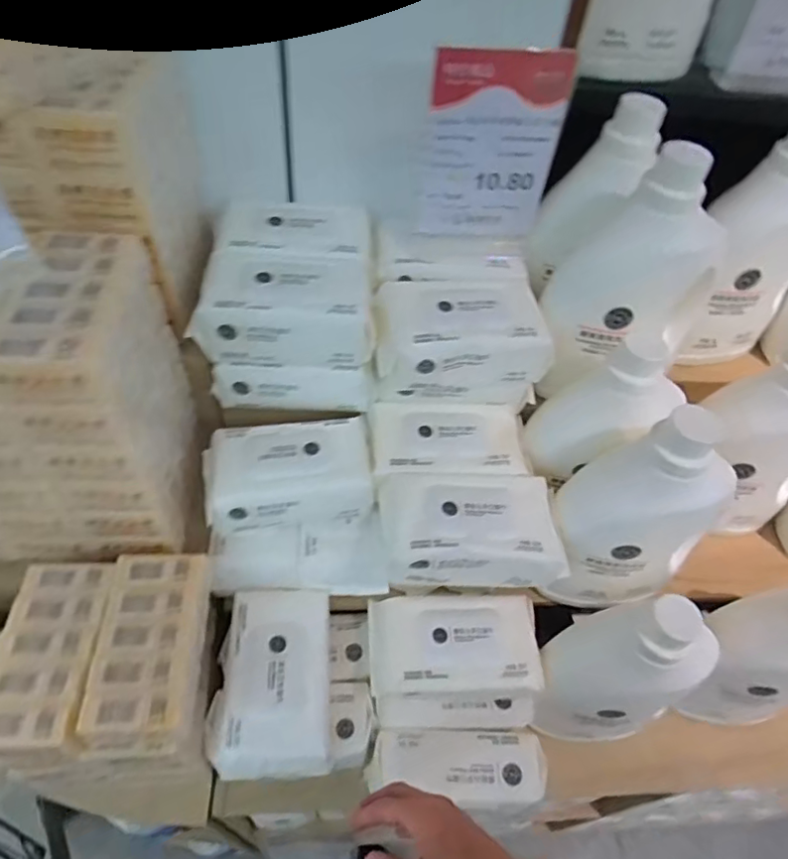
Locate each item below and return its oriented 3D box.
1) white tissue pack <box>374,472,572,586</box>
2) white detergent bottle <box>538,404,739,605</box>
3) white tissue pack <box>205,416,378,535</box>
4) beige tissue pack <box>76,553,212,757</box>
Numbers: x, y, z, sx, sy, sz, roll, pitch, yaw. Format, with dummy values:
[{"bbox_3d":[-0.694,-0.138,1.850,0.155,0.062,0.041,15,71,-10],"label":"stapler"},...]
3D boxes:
[{"bbox_3d":[0.082,0.107,0.641,0.190,0.063,0.107,-1,51,-6],"label":"white tissue pack"},{"bbox_3d":[0.274,0.090,0.639,0.149,0.287,0.084,0,51,-6],"label":"white detergent bottle"},{"bbox_3d":[-0.123,0.053,0.697,0.179,0.083,0.118,-7,52,-11],"label":"white tissue pack"},{"bbox_3d":[-0.239,0.218,0.583,0.092,0.063,0.177,0,51,-6],"label":"beige tissue pack"}]

